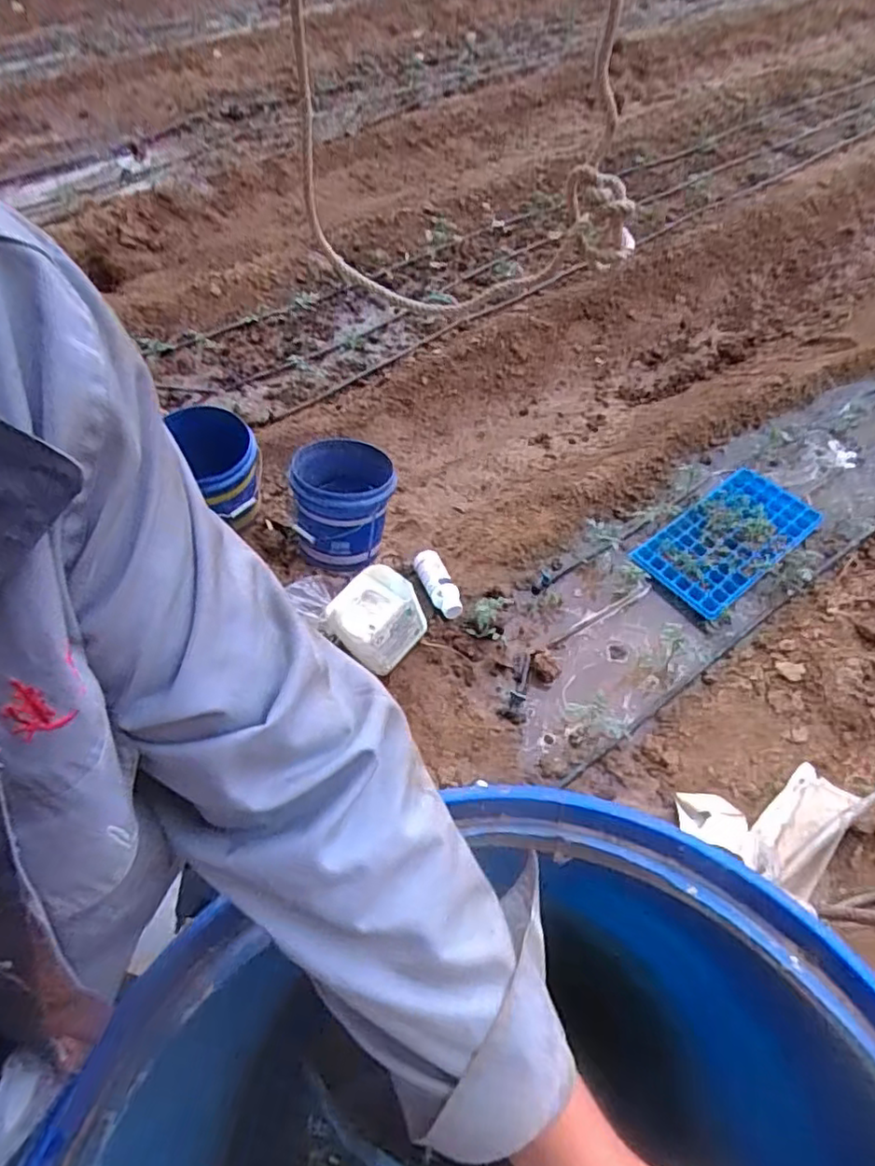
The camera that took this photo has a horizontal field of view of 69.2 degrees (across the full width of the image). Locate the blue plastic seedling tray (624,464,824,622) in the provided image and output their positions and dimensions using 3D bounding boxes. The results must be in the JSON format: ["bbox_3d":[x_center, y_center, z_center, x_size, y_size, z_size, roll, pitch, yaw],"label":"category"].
[{"bbox_3d":[0.828,-0.133,1.787,0.541,0.037,0.282,-32,63,-20],"label":"blue plastic seedling tray"}]

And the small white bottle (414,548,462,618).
[{"bbox_3d":[0.002,0.007,1.648,0.083,0.074,0.204,-20,59,-13],"label":"small white bottle"}]

